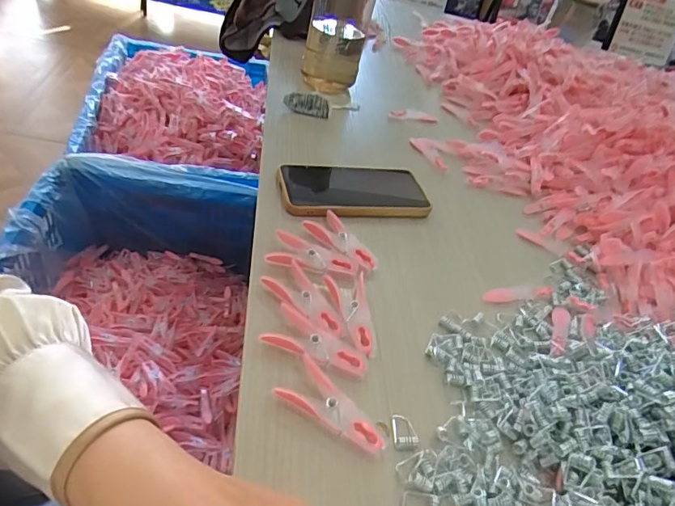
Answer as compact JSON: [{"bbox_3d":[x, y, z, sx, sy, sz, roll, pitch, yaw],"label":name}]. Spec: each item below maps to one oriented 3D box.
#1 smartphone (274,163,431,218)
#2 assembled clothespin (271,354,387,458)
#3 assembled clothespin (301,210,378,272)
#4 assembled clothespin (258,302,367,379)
[{"bbox_3d":[0.017,-0.067,0.508,0.157,0.011,0.078,-4,47,-22],"label":"smartphone"},{"bbox_3d":[-0.001,0.103,0.315,0.076,0.013,0.034,34,44,19],"label":"assembled clothespin"},{"bbox_3d":[0.001,-0.011,0.438,0.037,0.012,0.079,-15,50,-31],"label":"assembled clothespin"},{"bbox_3d":[-0.015,0.067,0.348,0.075,0.014,0.034,27,43,12],"label":"assembled clothespin"}]

